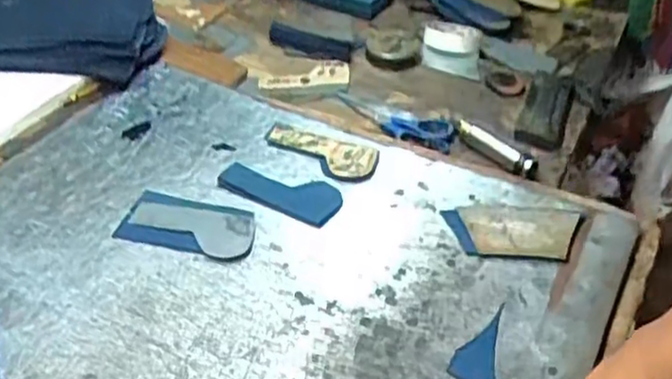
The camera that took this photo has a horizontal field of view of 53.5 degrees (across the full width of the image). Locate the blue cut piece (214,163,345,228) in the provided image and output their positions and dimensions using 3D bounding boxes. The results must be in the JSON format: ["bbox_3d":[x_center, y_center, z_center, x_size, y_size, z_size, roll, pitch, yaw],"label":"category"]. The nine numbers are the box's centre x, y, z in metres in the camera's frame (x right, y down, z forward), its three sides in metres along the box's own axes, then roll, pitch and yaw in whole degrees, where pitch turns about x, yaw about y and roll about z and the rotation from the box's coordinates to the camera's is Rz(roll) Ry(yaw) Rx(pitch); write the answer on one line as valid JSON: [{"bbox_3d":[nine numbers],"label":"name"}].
[{"bbox_3d":[-0.059,-0.001,0.706,0.127,0.007,0.056,19,45,19],"label":"blue cut piece"}]

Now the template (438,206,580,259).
[{"bbox_3d":[0.173,0.040,0.655,0.125,0.011,0.061,1,46,9],"label":"template"}]

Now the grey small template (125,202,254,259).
[{"bbox_3d":[-0.146,0.038,0.665,0.131,0.004,0.053,8,47,14],"label":"grey small template"}]

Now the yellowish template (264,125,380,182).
[{"bbox_3d":[-0.020,-0.044,0.755,0.137,0.009,0.062,20,46,20],"label":"yellowish template"}]

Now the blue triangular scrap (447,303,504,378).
[{"bbox_3d":[0.121,0.138,0.556,0.052,0.010,0.095,1,42,0],"label":"blue triangular scrap"}]

